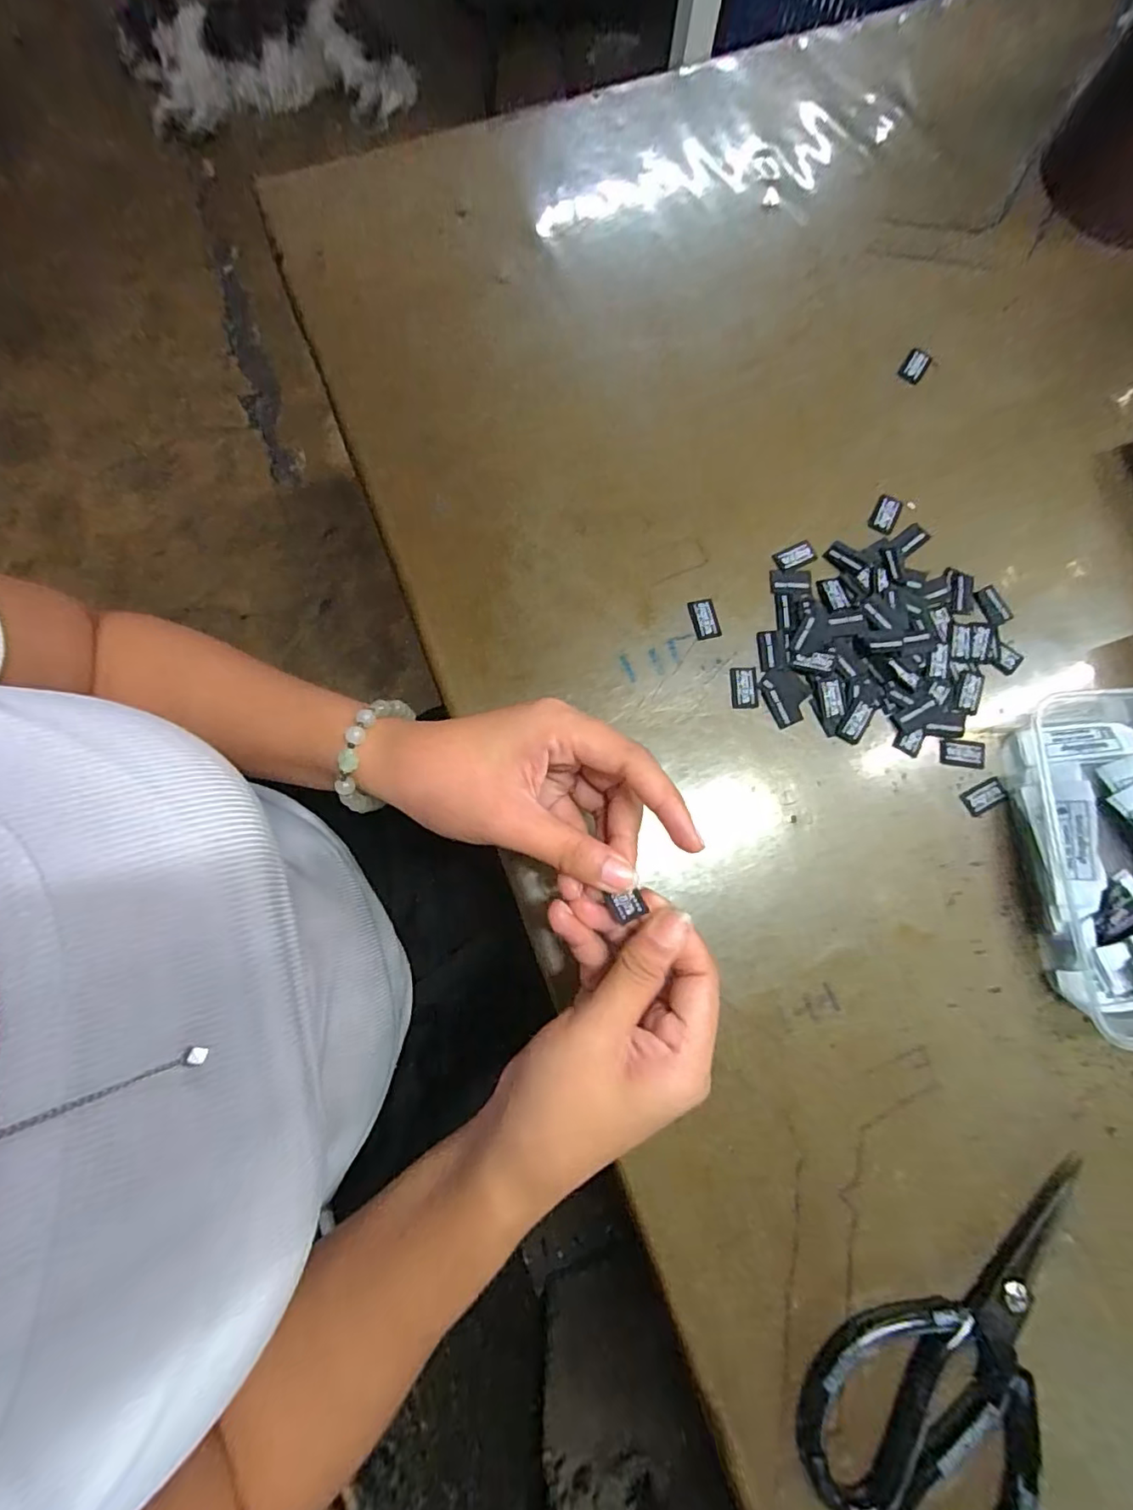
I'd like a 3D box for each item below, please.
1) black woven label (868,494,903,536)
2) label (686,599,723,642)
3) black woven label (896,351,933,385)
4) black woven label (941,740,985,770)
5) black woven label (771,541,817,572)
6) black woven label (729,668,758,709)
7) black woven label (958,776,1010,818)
[{"bbox_3d":[0.196,-0.148,0.341,0.015,0.004,0.027,29,80,5],"label":"black woven label"},{"bbox_3d":[0.082,-0.081,0.330,0.015,0.004,0.024,-13,80,-3],"label":"label"},{"bbox_3d":[0.227,-0.253,0.362,0.015,0.004,0.022,32,93,-2],"label":"black woven label"},{"bbox_3d":[0.227,0.000,0.319,0.025,0.004,0.014,7,83,3],"label":"black woven label"},{"bbox_3d":[0.139,-0.121,0.338,0.026,0.004,0.014,-21,80,-4],"label":"black woven label"},{"bbox_3d":[0.103,-0.039,0.322,0.015,0.004,0.024,-1,79,-1],"label":"black woven label"},{"bbox_3d":[0.237,0.024,0.313,0.026,0.004,0.015,-25,80,-5],"label":"black woven label"}]

